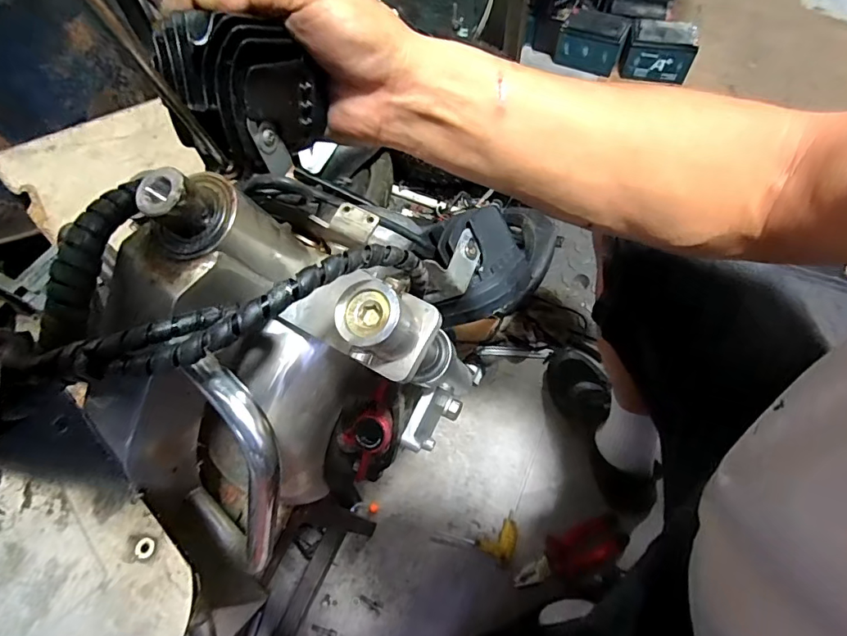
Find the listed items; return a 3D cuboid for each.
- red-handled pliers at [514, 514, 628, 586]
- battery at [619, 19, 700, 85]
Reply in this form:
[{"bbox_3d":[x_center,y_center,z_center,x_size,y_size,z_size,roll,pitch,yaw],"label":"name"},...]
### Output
[{"bbox_3d":[0.228,0.370,0.738,0.185,0.027,0.059,-17,61,-7],"label":"red-handled pliers"},{"bbox_3d":[0.570,-0.646,1.139,0.160,0.102,0.091,17,62,13],"label":"battery"}]

